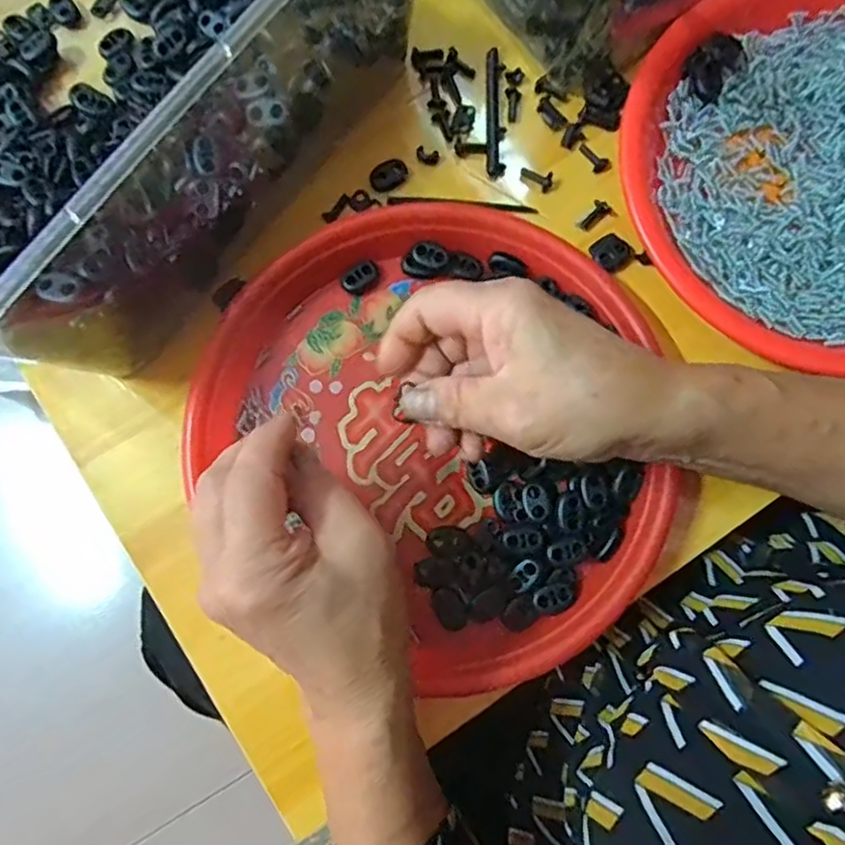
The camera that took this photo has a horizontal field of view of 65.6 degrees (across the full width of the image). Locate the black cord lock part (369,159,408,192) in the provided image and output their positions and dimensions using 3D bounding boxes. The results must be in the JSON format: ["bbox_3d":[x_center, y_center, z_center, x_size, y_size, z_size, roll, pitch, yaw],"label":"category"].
[{"bbox_3d":[-0.019,-0.139,0.367,0.022,0.006,0.015,-17,80,-3],"label":"black cord lock part"}]

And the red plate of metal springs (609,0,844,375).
[{"bbox_3d":[0.222,-0.136,0.351,0.221,0.024,0.223,0,80,0],"label":"red plate of metal springs"}]

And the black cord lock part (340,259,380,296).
[{"bbox_3d":[-0.033,-0.078,0.356,0.021,0.005,0.014,-34,81,-5],"label":"black cord lock part"}]

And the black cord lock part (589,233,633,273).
[{"bbox_3d":[0.104,-0.093,0.360,0.020,0.005,0.020,-37,82,-6],"label":"black cord lock part"}]

